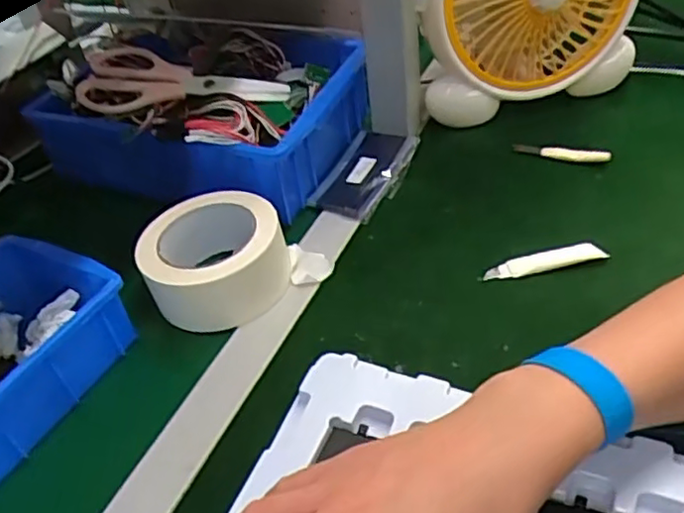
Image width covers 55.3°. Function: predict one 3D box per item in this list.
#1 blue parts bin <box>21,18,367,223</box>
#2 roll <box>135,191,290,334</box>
[{"bbox_3d":[-0.132,-0.144,0.634,0.274,0.107,0.186,11,46,18],"label":"blue parts bin"},{"bbox_3d":[-0.100,0.001,0.522,0.107,0.062,0.099,-3,43,3],"label":"roll"}]

